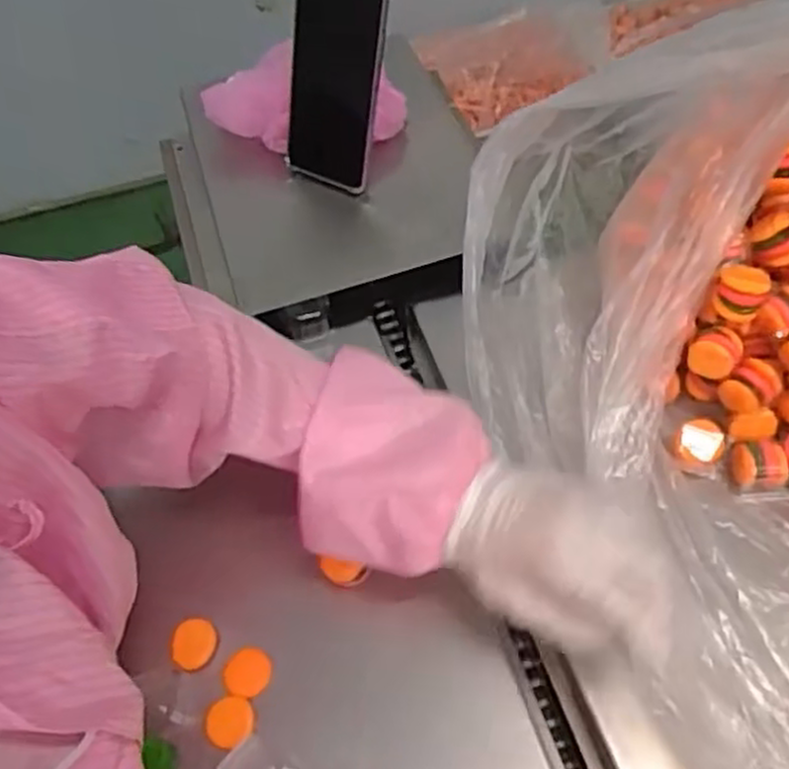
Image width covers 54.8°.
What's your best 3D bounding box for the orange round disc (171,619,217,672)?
[{"bbox_3d":[-0.125,0.162,0.475,0.026,0.004,0.029,7,68,-1],"label":"orange round disc"}]

